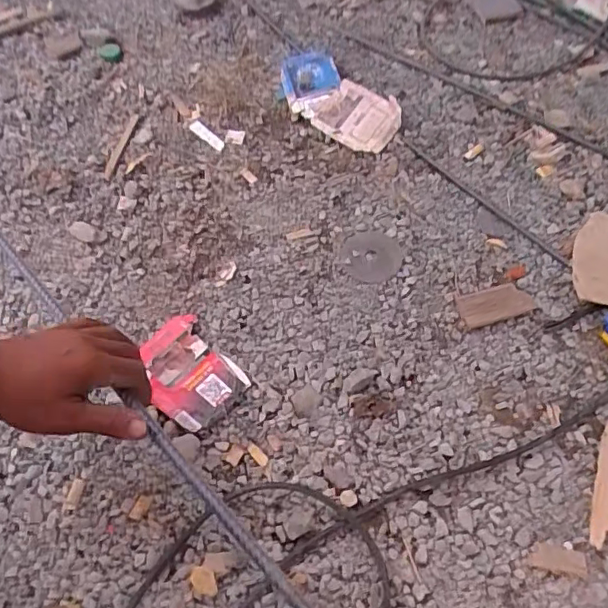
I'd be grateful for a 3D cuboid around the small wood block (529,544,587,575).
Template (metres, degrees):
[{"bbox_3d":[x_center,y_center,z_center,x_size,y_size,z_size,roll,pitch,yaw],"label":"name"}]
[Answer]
[{"bbox_3d":[0.211,0.211,0.468,0.044,0.004,0.018,7,60,8],"label":"small wood block"}]

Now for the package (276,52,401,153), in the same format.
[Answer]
[{"bbox_3d":[0.043,-0.276,0.768,0.103,0.025,0.196,-38,64,-17],"label":"package"}]

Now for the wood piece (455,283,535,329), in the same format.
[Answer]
[{"bbox_3d":[0.196,0.000,0.583,0.075,0.005,0.039,-14,59,-5],"label":"wood piece"}]

